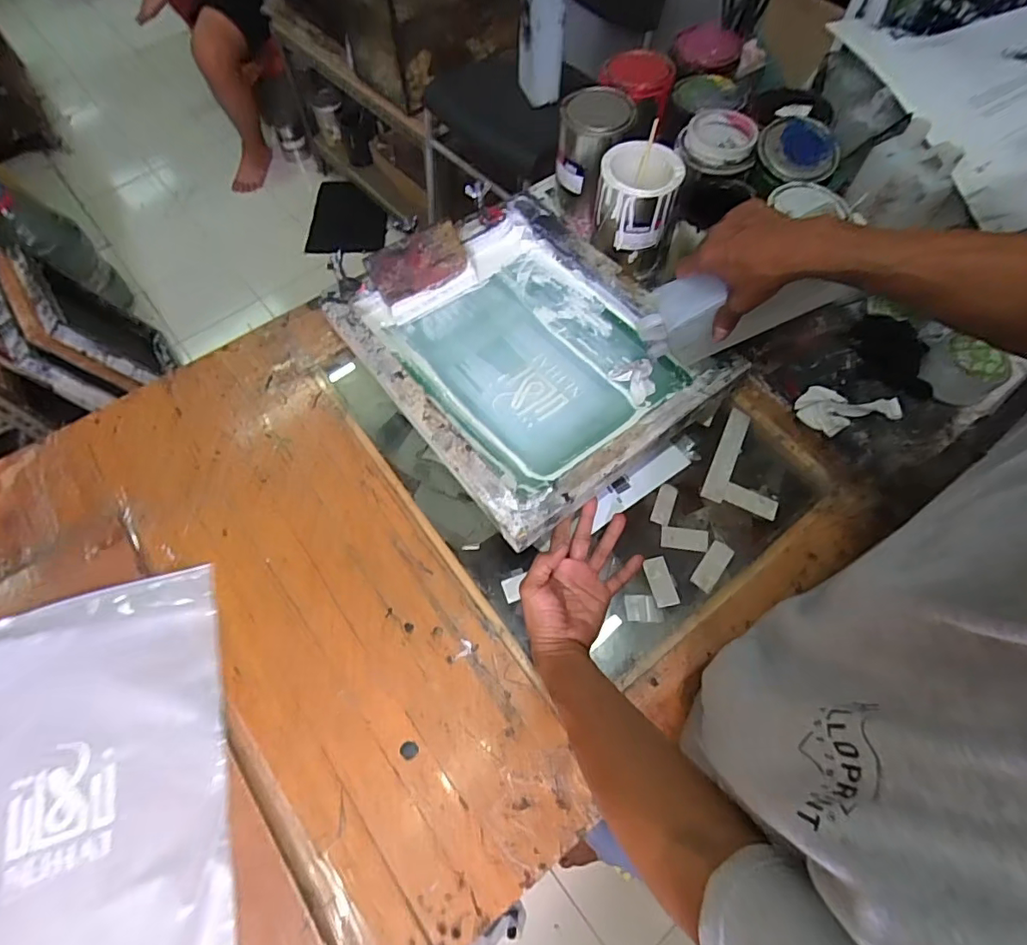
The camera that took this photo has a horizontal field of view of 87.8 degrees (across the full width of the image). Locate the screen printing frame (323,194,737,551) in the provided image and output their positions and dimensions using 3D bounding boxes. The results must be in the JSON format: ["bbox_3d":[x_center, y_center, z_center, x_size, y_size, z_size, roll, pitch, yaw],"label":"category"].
[{"bbox_3d":[0.009,-0.166,0.697,0.347,0.057,0.444,-33,65,-15],"label":"screen printing frame"}]

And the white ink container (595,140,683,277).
[{"bbox_3d":[0.172,-0.377,0.768,0.101,0.126,0.113,11,64,5],"label":"white ink container"}]

